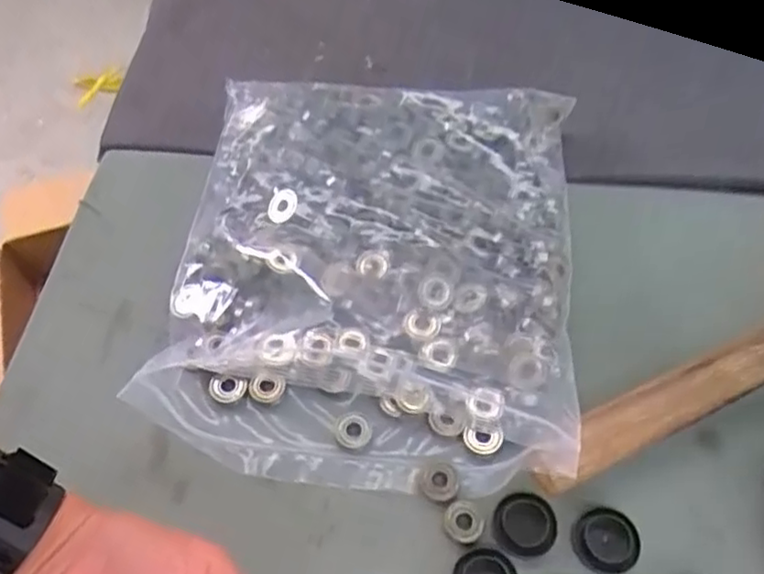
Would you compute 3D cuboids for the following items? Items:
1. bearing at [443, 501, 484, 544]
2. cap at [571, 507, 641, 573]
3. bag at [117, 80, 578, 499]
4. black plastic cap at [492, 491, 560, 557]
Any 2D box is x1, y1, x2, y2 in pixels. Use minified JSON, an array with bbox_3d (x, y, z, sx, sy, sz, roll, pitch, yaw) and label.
[{"bbox_3d":[0.042,0.122,0.352,0.020,0.006,0.019,0,57,1],"label":"bearing"},{"bbox_3d":[0.114,0.128,0.343,0.031,0.009,0.030,0,57,1],"label":"cap"},{"bbox_3d":[-0.005,-0.024,0.413,0.234,0.057,0.274,4,57,3],"label":"bag"},{"bbox_3d":[0.074,0.122,0.347,0.032,0.005,0.029,6,57,5],"label":"black plastic cap"}]

